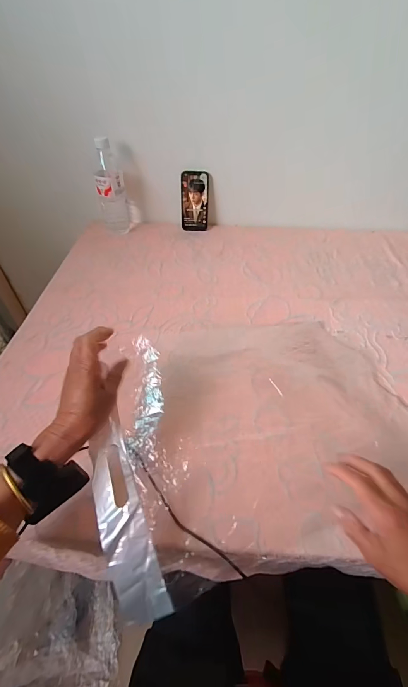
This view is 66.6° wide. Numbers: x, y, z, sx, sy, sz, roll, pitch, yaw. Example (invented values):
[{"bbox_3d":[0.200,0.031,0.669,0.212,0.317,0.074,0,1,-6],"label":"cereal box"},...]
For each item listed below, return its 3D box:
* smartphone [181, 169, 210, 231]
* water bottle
[{"bbox_3d":[-0.026,-0.386,0.846,0.074,0.145,0.010,1,29,-1],"label":"smartphone"},{"bbox_3d":[-0.240,-0.398,0.803,0.069,0.214,0.066,-12,49,-11],"label":"water bottle"}]

